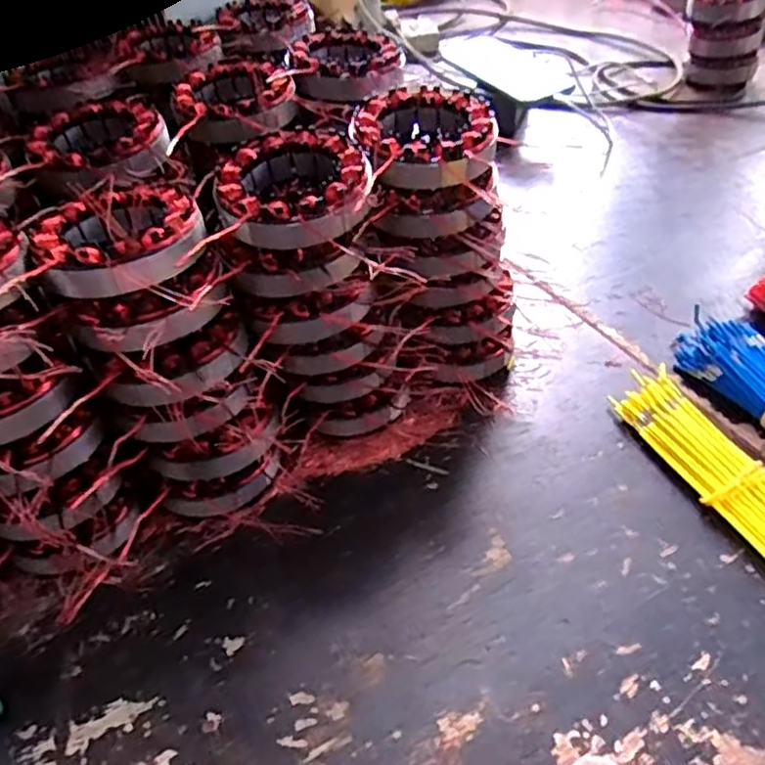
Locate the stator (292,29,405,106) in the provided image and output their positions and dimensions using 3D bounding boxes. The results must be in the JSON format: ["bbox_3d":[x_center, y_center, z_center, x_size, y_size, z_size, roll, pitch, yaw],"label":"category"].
[{"bbox_3d":[-0.025,-0.237,0.512,0.080,0.022,0.085,-1,44,1],"label":"stator"}]

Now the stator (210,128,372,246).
[{"bbox_3d":[-0.050,-0.110,0.390,0.085,0.029,0.090,-11,44,-9],"label":"stator"}]

